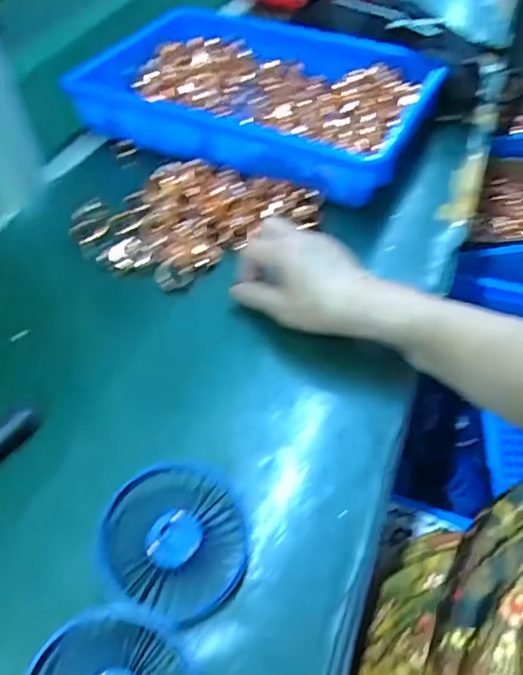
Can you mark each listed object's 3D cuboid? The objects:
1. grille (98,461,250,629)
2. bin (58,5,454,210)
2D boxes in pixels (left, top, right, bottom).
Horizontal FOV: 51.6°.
[{"bbox_3d":[-0.050,0.119,0.322,0.082,0.014,0.087,1,52,-1],"label":"grille"},{"bbox_3d":[-0.012,-0.272,0.603,0.371,0.063,0.228,19,53,17],"label":"bin"}]

